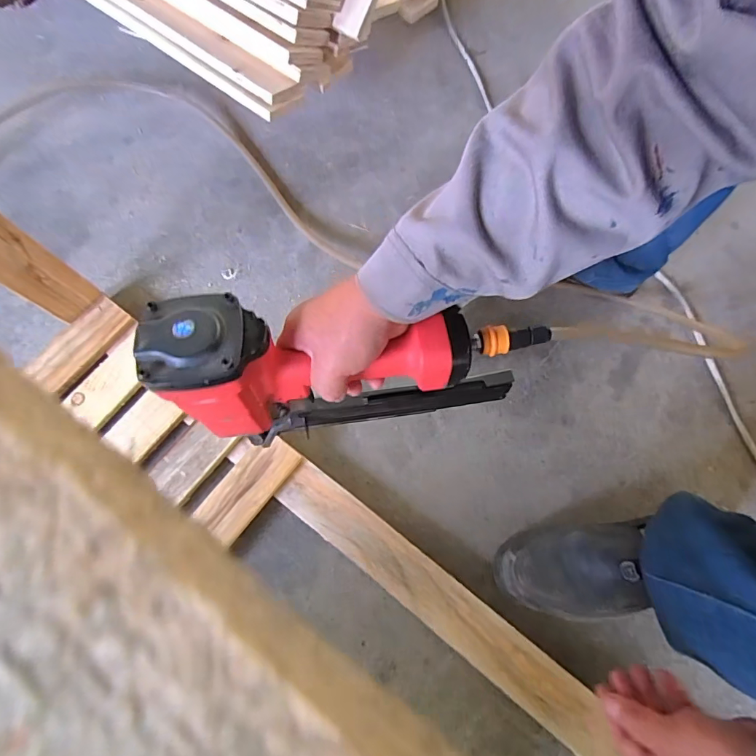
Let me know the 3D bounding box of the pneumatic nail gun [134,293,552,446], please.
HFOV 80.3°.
[{"bbox_3d":[-0.014,0.000,0.432,0.324,0.203,0.082,-2,72,-2],"label":"pneumatic nail gun"}]

